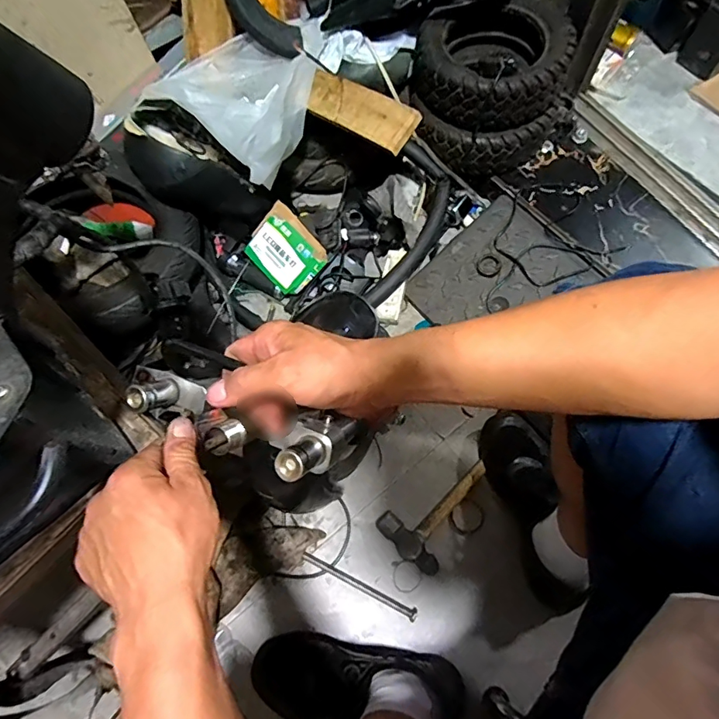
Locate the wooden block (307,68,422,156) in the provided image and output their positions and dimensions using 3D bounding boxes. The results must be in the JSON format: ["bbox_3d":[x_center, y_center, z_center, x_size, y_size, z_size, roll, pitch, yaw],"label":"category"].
[{"bbox_3d":[-0.006,-0.403,0.762,0.239,0.014,0.068,41,104,28],"label":"wooden block"}]

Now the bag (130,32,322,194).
[{"bbox_3d":[-0.193,-0.453,0.801,0.300,0.097,0.223,36,74,15],"label":"bag"}]

